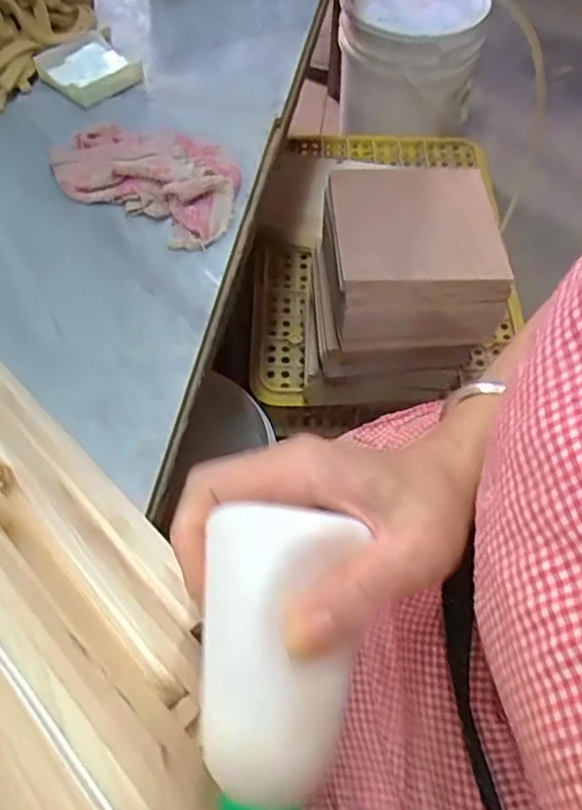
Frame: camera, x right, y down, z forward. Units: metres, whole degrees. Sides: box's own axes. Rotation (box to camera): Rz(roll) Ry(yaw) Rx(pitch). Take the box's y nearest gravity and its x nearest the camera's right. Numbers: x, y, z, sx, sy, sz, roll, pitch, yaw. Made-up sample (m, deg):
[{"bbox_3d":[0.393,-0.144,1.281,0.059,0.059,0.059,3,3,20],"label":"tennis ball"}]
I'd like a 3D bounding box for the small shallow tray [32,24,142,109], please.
[{"bbox_3d":[-0.185,-0.316,0.589,0.080,0.019,0.076,-33,64,-19],"label":"small shallow tray"}]

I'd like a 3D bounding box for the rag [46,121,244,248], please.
[{"bbox_3d":[-0.107,-0.189,0.510,0.156,0.023,0.104,30,62,16],"label":"rag"}]

